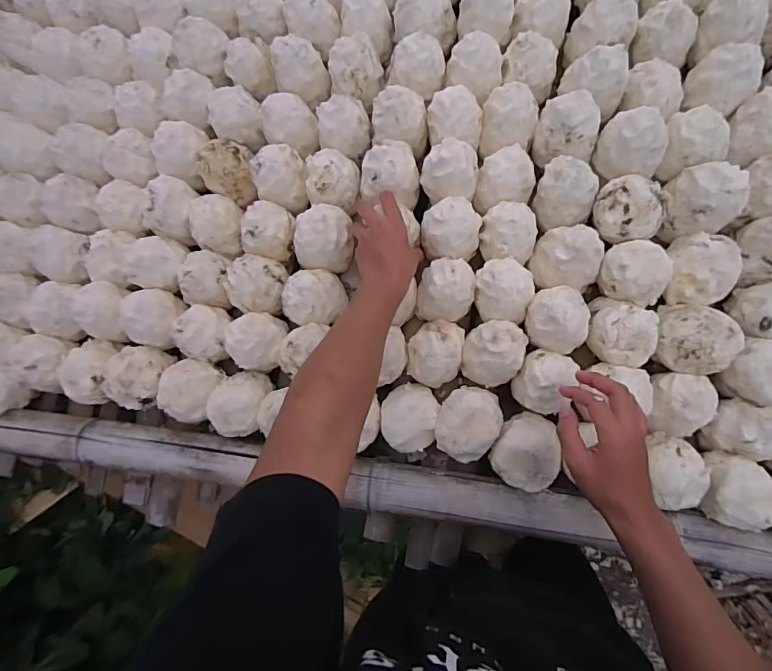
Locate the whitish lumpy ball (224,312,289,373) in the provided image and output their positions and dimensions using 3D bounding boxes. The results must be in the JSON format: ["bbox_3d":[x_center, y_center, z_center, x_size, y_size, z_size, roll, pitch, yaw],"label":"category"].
[{"bbox_3d":[-0.196,0.010,0.676,0.077,0.065,0.087,8,84,7],"label":"whitish lumpy ball"}]

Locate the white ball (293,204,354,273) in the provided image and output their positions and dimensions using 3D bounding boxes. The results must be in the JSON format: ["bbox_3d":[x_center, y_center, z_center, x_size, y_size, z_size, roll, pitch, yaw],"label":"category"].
[{"bbox_3d":[-0.092,-0.148,0.683,0.082,0.072,0.092,13,84,8],"label":"white ball"}]

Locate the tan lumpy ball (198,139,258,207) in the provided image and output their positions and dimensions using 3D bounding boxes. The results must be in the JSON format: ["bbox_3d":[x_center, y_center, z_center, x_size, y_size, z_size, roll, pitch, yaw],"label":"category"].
[{"bbox_3d":[-0.245,-0.262,0.704,0.080,0.073,0.081,-1,83,7],"label":"tan lumpy ball"}]

